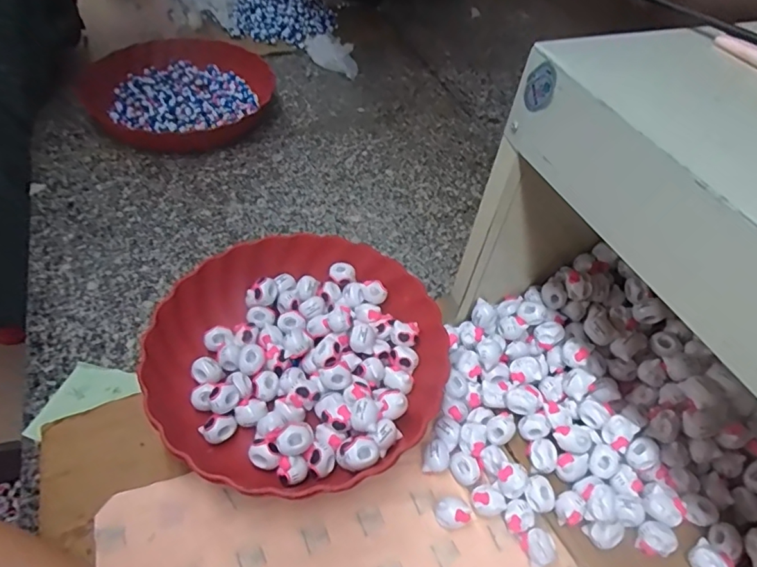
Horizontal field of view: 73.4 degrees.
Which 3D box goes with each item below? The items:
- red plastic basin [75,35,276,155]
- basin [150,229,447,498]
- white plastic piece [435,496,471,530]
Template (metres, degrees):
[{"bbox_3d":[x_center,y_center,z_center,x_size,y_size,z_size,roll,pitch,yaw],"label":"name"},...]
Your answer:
[{"bbox_3d":[-0.280,-0.274,0.727,0.254,0.050,0.254,2,50,-2],"label":"red plastic basin"},{"bbox_3d":[-0.061,0.058,0.438,0.231,0.056,0.240,2,50,-2],"label":"basin"},{"bbox_3d":[0.056,0.173,0.383,0.021,0.018,0.023,2,50,-2],"label":"white plastic piece"}]

